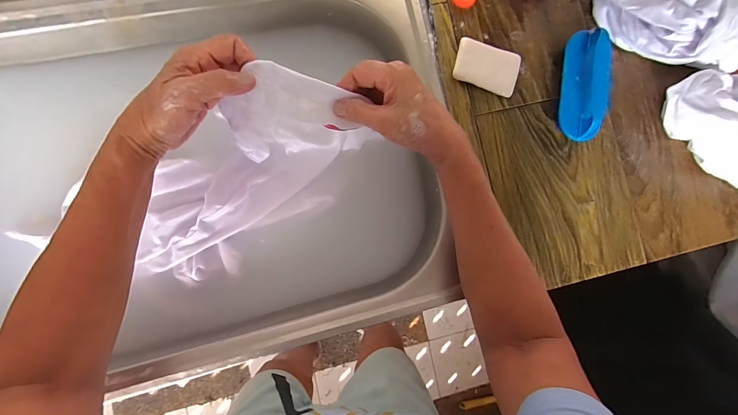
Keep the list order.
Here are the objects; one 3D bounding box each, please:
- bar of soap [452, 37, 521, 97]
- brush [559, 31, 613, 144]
[{"bbox_3d":[0.138,-0.163,0.414,0.076,0.014,0.052,17,84,-7],"label":"bar of soap"},{"bbox_3d":[0.244,-0.142,0.410,0.040,0.053,0.130,2,86,-8],"label":"brush"}]

